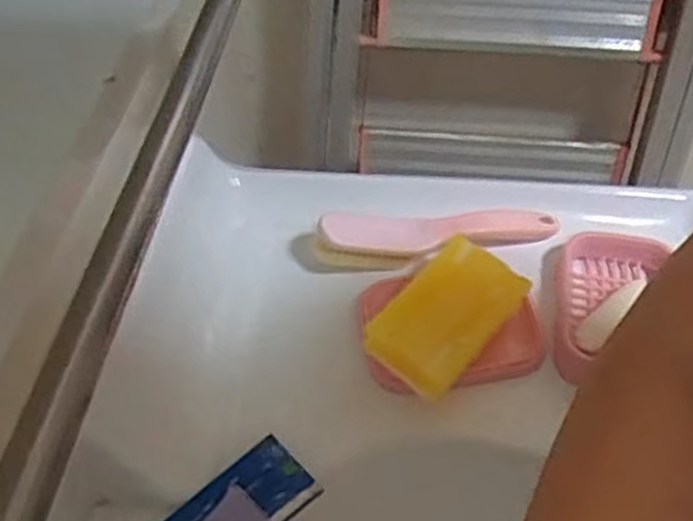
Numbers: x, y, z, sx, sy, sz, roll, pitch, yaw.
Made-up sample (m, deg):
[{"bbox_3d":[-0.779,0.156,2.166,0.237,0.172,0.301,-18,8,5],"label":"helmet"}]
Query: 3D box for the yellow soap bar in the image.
[{"bbox_3d":[0.070,0.036,0.522,0.068,0.027,0.122,31,53,27],"label":"yellow soap bar"}]

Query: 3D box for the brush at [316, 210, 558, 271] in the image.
[{"bbox_3d":[0.072,-0.024,0.585,0.195,0.043,0.031,-9,46,-8],"label":"brush"}]

